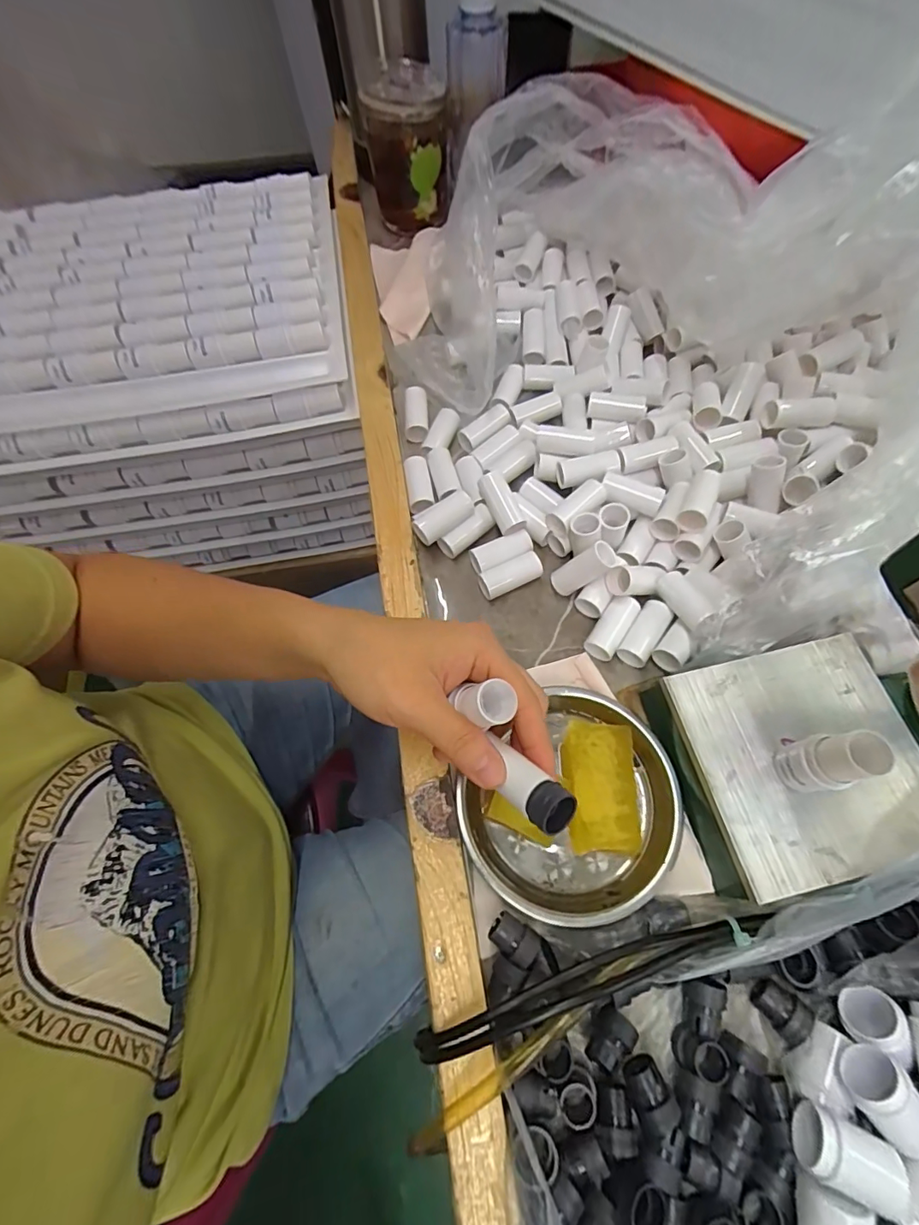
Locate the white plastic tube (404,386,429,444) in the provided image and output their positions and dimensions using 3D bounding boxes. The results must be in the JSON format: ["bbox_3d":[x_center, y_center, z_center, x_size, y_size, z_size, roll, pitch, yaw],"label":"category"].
[{"bbox_3d":[-0.039,-0.176,0.442,0.021,0.021,0.050,-5,78,0],"label":"white plastic tube"}]

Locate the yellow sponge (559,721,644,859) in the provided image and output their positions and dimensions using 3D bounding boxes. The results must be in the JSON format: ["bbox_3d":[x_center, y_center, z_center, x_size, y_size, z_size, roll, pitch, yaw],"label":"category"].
[{"bbox_3d":[0.087,0.108,0.312,0.044,0.013,0.074,0,66,2],"label":"yellow sponge"}]

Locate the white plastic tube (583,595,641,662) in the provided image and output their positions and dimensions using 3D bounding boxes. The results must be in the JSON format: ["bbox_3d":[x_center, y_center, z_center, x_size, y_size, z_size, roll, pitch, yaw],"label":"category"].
[{"bbox_3d":[0.108,0.011,0.355,0.021,0.022,0.048,31,70,14],"label":"white plastic tube"}]

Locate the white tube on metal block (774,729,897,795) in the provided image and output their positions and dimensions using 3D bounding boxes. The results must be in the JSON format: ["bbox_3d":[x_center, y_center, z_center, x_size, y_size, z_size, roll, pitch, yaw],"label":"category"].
[{"bbox_3d":[0.185,0.075,0.249,0.020,0.060,0.025,-7,66,-2],"label":"white tube on metal block"}]

